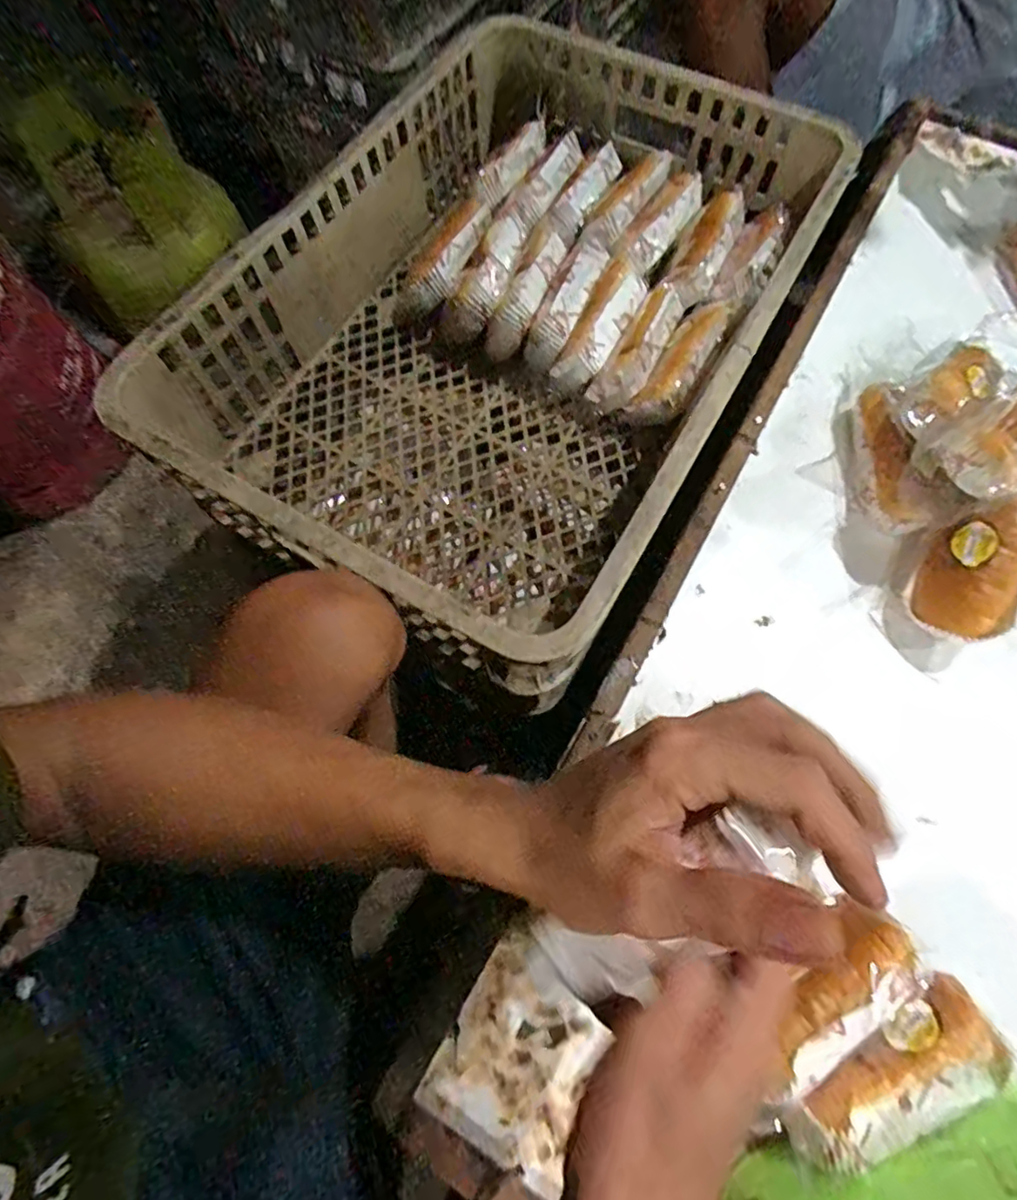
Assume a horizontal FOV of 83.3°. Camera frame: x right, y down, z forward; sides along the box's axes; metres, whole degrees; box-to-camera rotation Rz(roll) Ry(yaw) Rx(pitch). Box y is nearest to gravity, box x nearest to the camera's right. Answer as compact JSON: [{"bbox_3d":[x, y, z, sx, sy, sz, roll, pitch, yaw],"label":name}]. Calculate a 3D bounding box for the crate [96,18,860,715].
[{"bbox_3d":[0.018,-0.275,0.547,0.440,0.167,0.632,34,74,12],"label":"crate"}]

